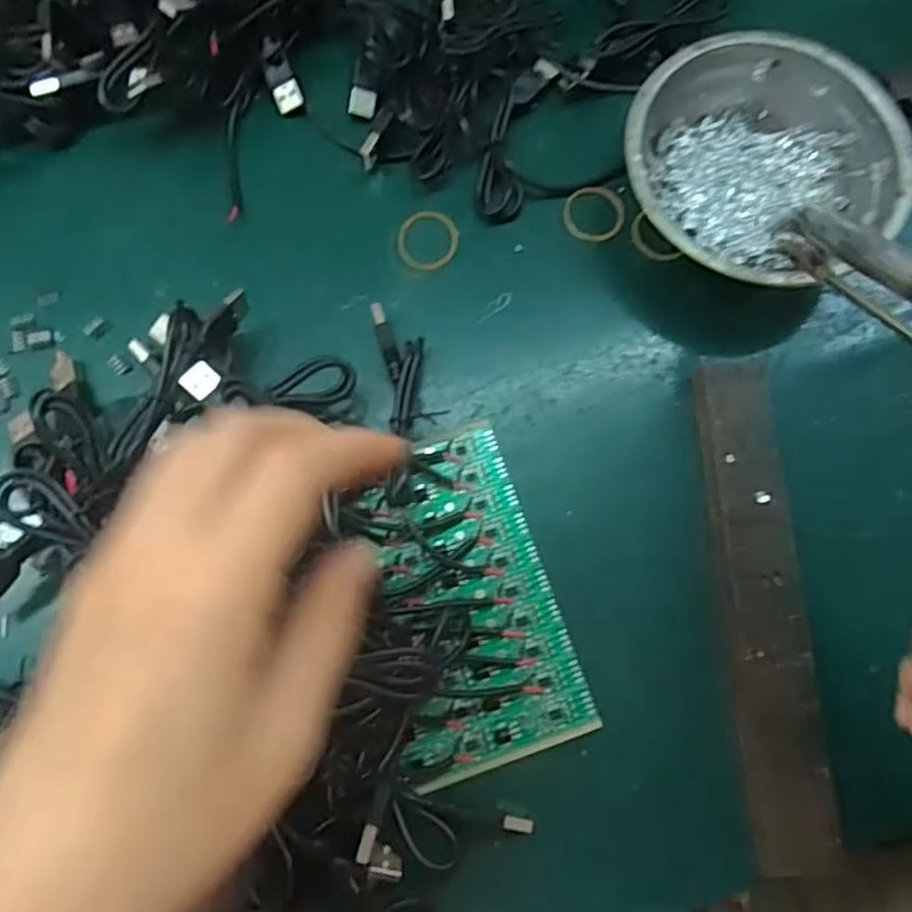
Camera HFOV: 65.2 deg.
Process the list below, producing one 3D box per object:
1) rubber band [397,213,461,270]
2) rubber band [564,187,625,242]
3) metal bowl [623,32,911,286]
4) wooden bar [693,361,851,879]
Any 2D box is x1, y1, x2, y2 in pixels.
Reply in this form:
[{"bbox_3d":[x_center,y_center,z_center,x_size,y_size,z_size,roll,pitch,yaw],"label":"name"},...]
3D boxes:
[{"bbox_3d":[-0.013,-0.106,0.350,0.029,0.004,0.030,1,78,-3],"label":"rubber band"},{"bbox_3d":[0.069,-0.121,0.355,0.030,0.004,0.029,1,78,-3],"label":"rubber band"},{"bbox_3d":[0.140,-0.135,0.336,0.122,0.044,0.115,1,78,-3],"label":"metal bowl"},{"bbox_3d":[0.130,0.061,0.298,0.032,0.014,0.206,-2,78,-3],"label":"wooden bar"}]

